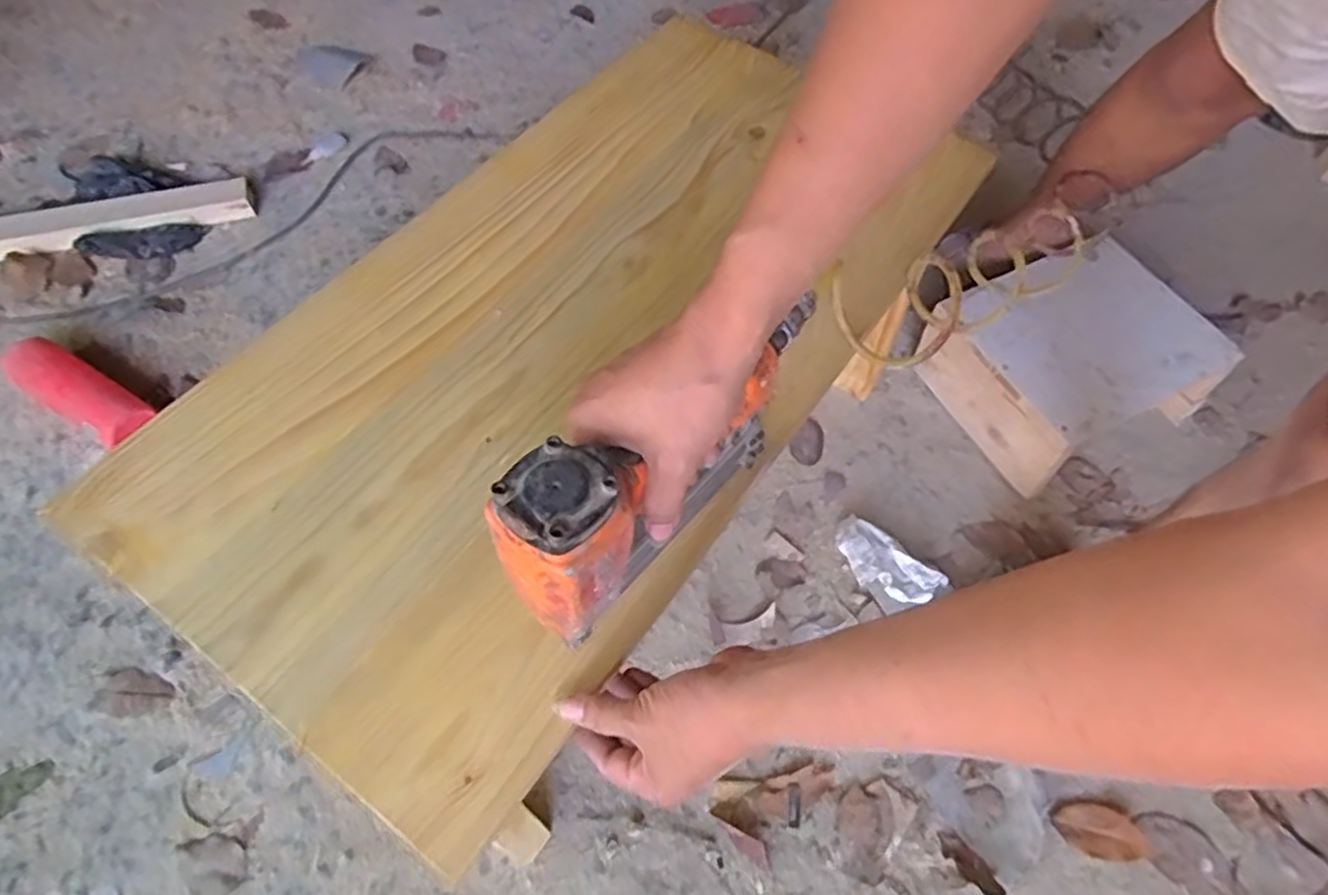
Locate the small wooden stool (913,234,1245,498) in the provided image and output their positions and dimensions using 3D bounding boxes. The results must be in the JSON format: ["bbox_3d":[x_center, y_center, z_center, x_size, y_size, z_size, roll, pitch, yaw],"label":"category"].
[{"bbox_3d":[0.565,-0.113,1.045,0.315,0.143,0.232,-21,61,-14],"label":"small wooden stool"}]

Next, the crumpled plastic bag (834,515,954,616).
[{"bbox_3d":[0.276,0.148,0.939,0.142,0.042,0.082,33,63,17],"label":"crumpled plastic bag"}]

